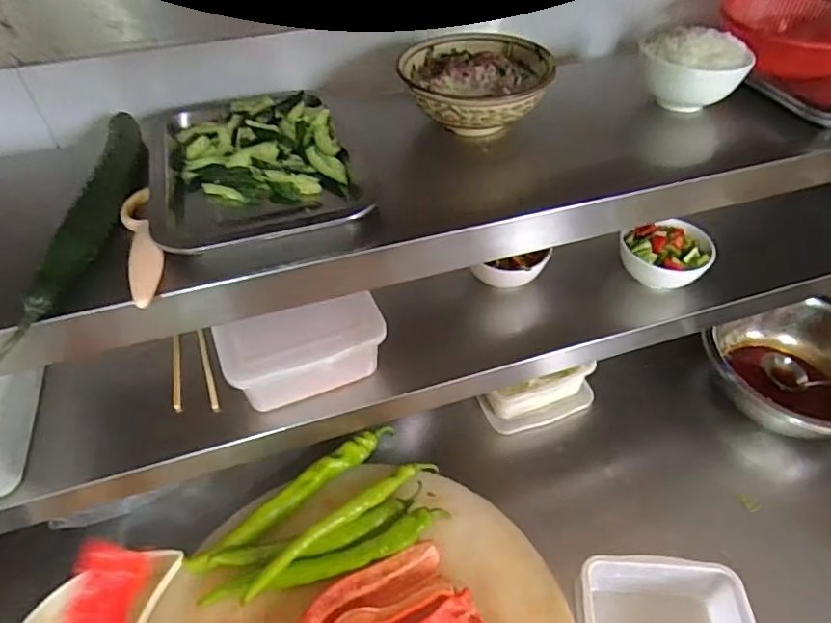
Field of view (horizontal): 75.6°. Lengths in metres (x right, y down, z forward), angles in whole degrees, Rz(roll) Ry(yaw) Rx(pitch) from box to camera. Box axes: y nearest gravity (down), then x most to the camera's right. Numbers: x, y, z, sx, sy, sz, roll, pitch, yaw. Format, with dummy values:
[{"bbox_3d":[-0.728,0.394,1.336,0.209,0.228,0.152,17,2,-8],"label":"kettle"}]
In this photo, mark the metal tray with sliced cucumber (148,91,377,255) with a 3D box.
[{"bbox_3d":[-0.158,-0.148,0.530,0.189,0.033,0.239,-11,46,-9],"label":"metal tray with sliced cucumber"}]

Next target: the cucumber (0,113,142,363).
[{"bbox_3d":[-0.279,-0.092,0.461,0.043,0.031,0.326,-6,45,-4],"label":"cucumber"}]

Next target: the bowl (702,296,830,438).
[{"bbox_3d":[0.585,0.095,0.824,0.231,0.121,0.234,-1,45,1],"label":"bowl"}]

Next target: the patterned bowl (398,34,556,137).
[{"bbox_3d":[0.062,-0.235,0.575,0.155,0.067,0.142,-1,45,1],"label":"patterned bowl"}]

